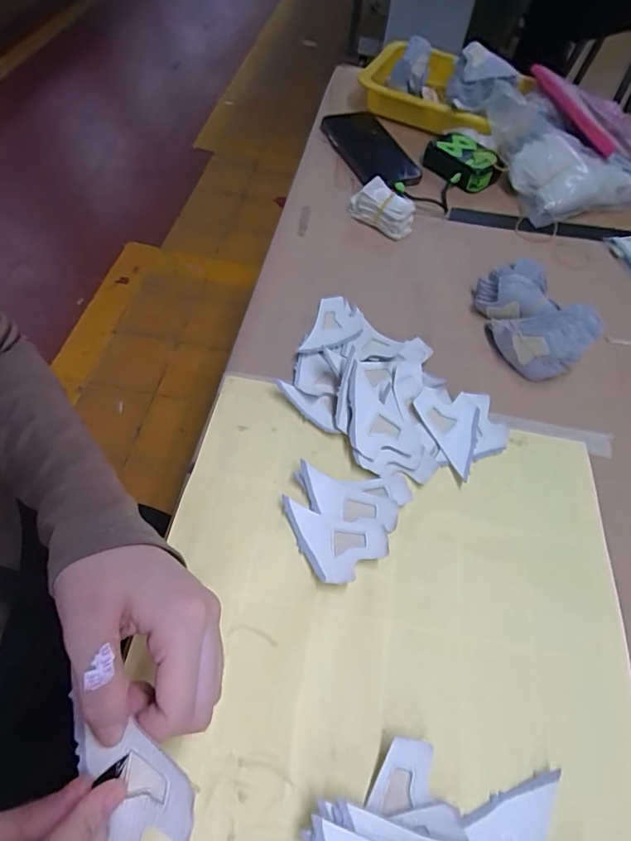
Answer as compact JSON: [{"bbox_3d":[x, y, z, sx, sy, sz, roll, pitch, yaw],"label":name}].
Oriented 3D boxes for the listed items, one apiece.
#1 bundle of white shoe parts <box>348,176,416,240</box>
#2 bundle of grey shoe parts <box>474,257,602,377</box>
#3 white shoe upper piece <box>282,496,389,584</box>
[{"bbox_3d":[0.077,-0.241,0.539,0.074,0.041,0.038,36,61,18],"label":"bundle of white shoe parts"},{"bbox_3d":[0.203,-0.102,0.446,0.064,0.057,0.122,-6,58,-8],"label":"bundle of grey shoe parts"},{"bbox_3d":[0.008,0.087,0.330,0.078,0.015,0.047,17,57,7],"label":"white shoe upper piece"}]

